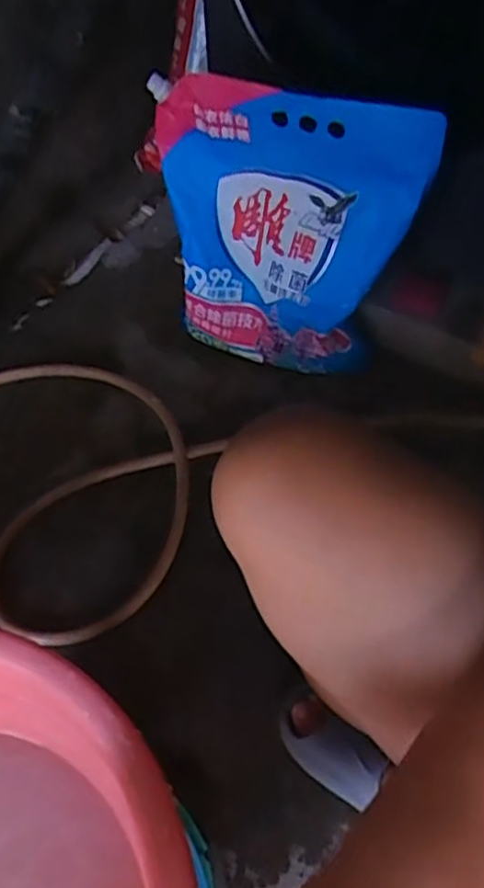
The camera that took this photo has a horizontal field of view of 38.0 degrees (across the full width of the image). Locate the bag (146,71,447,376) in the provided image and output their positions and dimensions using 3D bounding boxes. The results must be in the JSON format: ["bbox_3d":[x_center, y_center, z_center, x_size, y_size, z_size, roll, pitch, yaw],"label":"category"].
[{"bbox_3d":[0.063,-0.278,0.950,0.344,0.388,0.119,14,57,11],"label":"bag"}]

